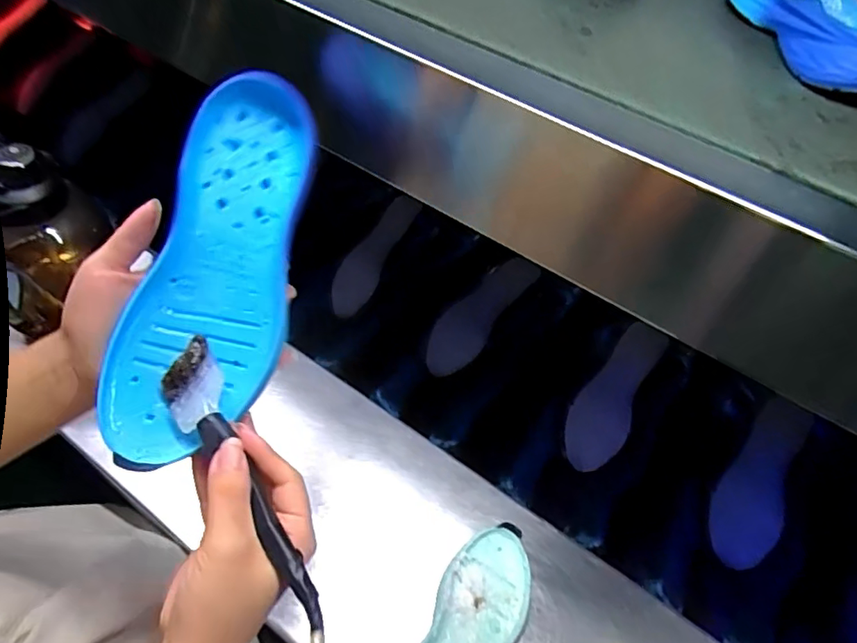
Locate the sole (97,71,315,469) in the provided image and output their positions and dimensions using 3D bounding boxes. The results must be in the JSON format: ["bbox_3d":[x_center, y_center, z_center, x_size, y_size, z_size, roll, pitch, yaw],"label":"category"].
[{"bbox_3d":[-0.131,-0.038,0.341,0.089,0.042,0.244,15,81,6],"label":"sole"}]

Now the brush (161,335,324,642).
[{"bbox_3d":[-0.100,0.092,0.299,0.032,0.018,0.188,-26,69,-24],"label":"brush"}]

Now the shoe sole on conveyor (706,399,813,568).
[{"bbox_3d":[0.370,0.180,0.615,0.070,0.031,0.187,22,87,11],"label":"shoe sole on conveyor"}]

